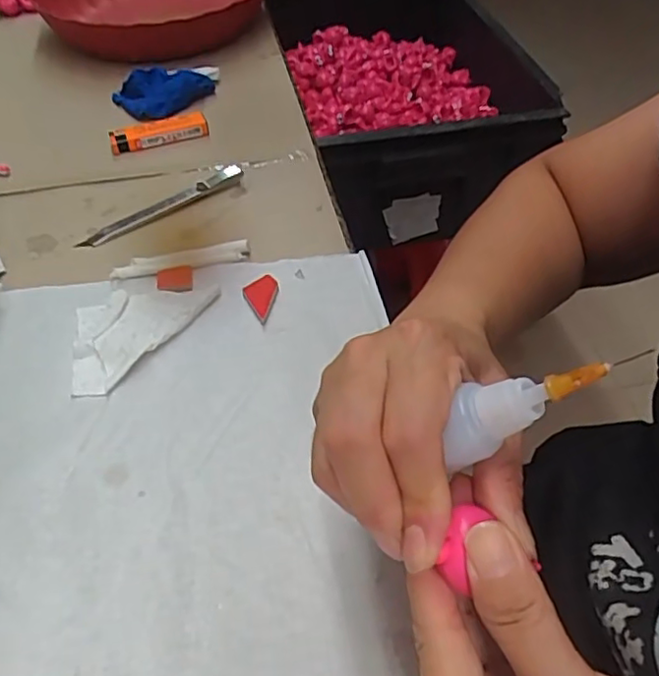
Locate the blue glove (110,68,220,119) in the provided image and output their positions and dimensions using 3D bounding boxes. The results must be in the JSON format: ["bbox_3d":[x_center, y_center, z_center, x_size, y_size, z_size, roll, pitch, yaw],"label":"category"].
[{"bbox_3d":[-0.149,-0.228,0.567,0.067,0.020,0.082,32,57,27],"label":"blue glove"}]

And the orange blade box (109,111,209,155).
[{"bbox_3d":[-0.142,-0.172,0.521,0.078,0.015,0.019,-19,50,-15],"label":"orange blade box"}]

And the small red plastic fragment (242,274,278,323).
[{"bbox_3d":[-0.040,-0.027,0.397,0.024,0.004,0.032,-24,52,-19],"label":"small red plastic fragment"}]

